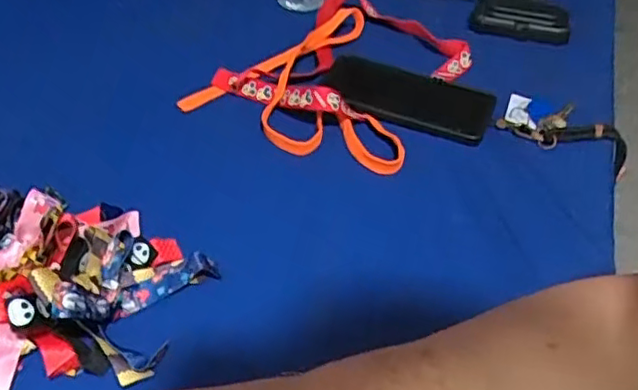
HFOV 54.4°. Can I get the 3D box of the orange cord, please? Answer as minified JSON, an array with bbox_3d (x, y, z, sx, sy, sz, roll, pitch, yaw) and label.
[{"bbox_3d":[0.027,-0.103,0.601,0.200,0.028,0.238,33,50,26],"label":"orange cord"}]

